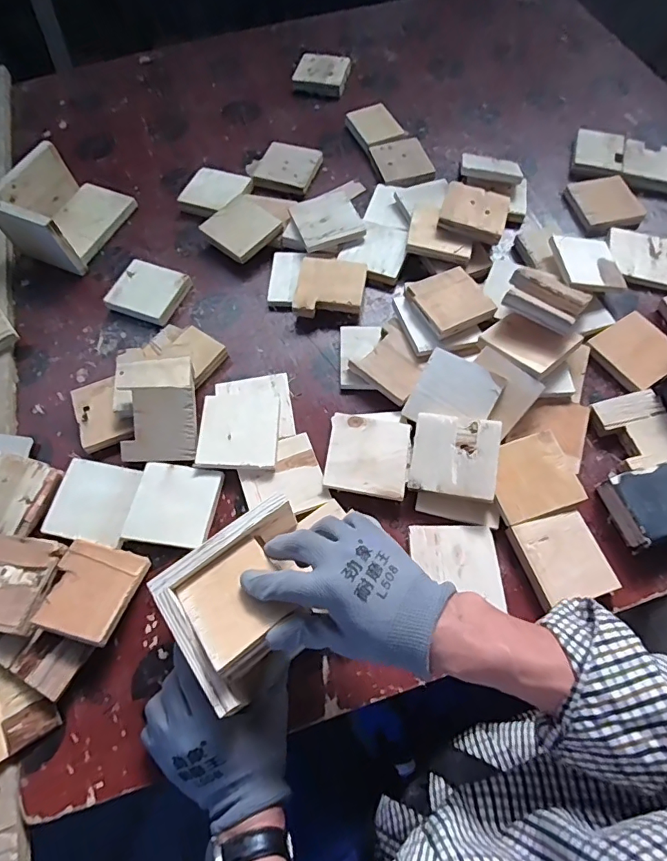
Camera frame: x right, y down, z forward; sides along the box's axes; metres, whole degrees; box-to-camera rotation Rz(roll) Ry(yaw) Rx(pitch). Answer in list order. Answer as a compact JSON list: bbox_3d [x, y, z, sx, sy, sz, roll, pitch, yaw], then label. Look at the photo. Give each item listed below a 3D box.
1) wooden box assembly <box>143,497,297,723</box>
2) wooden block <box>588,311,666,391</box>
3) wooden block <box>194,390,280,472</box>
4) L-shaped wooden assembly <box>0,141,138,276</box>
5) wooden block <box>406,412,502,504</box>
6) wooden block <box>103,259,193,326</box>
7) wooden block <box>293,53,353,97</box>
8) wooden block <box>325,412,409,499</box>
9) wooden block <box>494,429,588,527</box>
[{"bbox_3d":[-0.072,0.138,0.412,0.137,0.051,0.121,-34,68,-14],"label":"wooden box assembly"},{"bbox_3d":[0.388,-0.103,0.607,0.096,0.019,0.090,-32,68,-13],"label":"wooden block"},{"bbox_3d":[-0.111,-0.002,0.569,0.091,0.014,0.103,0,64,1],"label":"wooden block"},{"bbox_3d":[-0.399,-0.333,0.709,0.126,0.085,0.156,22,67,11],"label":"L-shaped wooden assembly"},{"bbox_3d":[0.132,0.027,0.523,0.088,0.023,0.089,11,65,7],"label":"wooden block"},{"bbox_3d":[-0.260,-0.194,0.676,0.093,0.021,0.087,21,67,11],"label":"wooden block"},{"bbox_3d":[-0.022,-0.656,0.878,0.095,0.020,0.092,13,65,7],"label":"wooden block"},{"bbox_3d":[0.040,0.028,0.550,0.091,0.016,0.093,9,65,6],"label":"wooden block"},{"bbox_3d":[0.217,0.050,0.523,0.092,0.014,0.083,-18,65,-7],"label":"wooden block"}]

